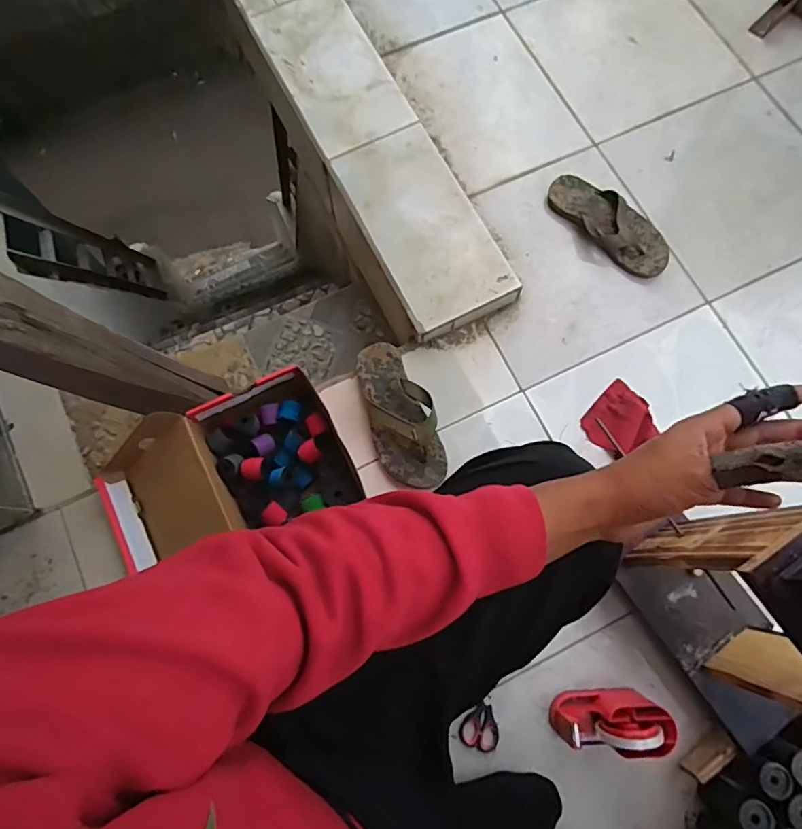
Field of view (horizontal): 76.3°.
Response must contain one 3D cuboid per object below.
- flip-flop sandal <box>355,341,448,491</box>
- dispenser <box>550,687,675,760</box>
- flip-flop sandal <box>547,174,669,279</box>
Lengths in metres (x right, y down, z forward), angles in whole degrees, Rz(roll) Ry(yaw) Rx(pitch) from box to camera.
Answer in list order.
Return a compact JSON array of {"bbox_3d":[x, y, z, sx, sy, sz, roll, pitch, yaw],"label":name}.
[{"bbox_3d":[-0.001,-0.003,0.879,0.108,0.045,0.265,-16,75,-4],"label":"flip-flop sandal"},{"bbox_3d":[0.299,0.440,0.736,0.147,0.090,0.065,-2,74,0],"label":"dispenser"},{"bbox_3d":[0.406,-0.375,0.991,0.102,0.045,0.265,-43,78,-11],"label":"flip-flop sandal"}]

